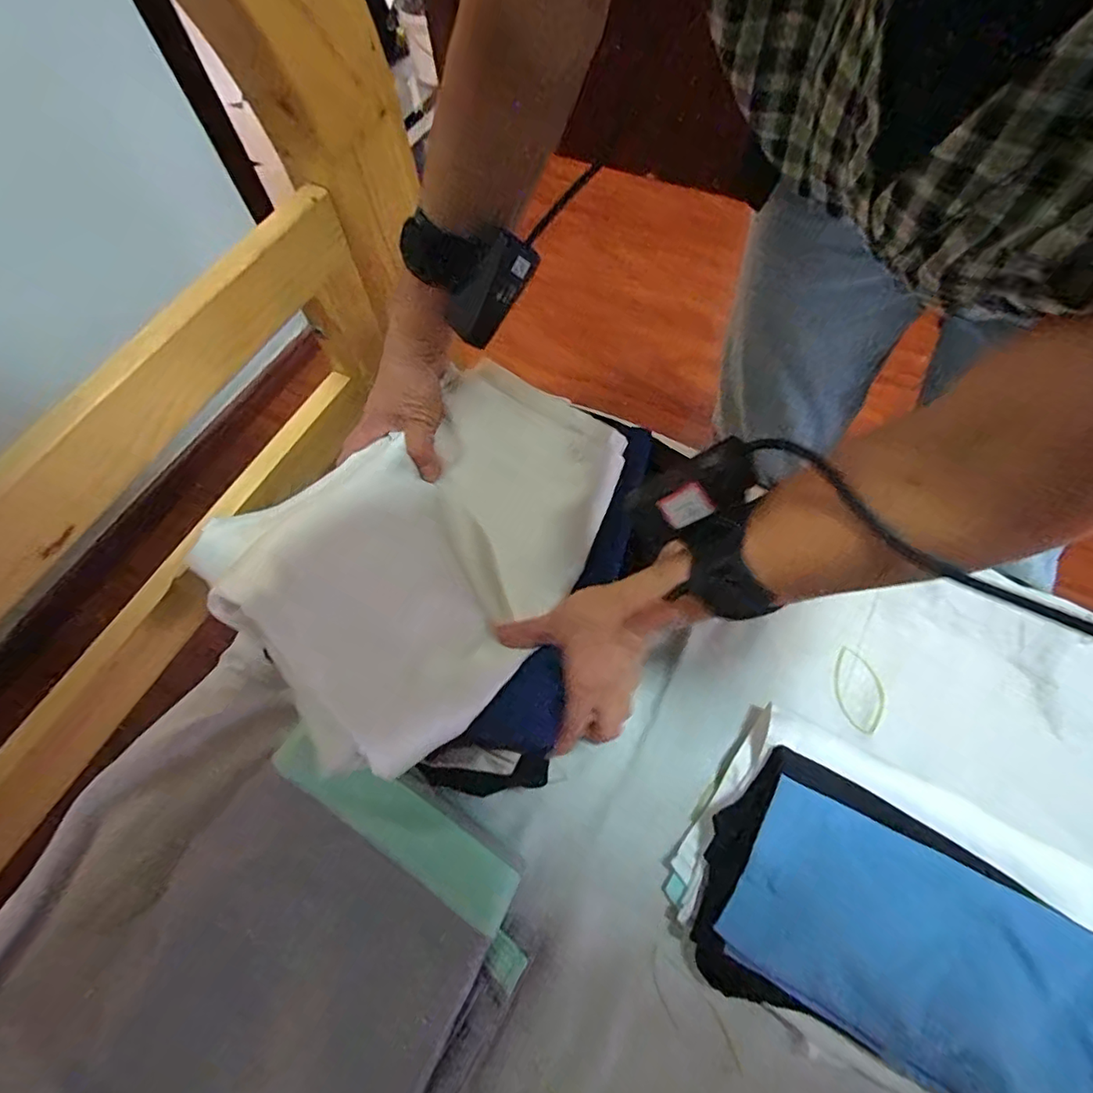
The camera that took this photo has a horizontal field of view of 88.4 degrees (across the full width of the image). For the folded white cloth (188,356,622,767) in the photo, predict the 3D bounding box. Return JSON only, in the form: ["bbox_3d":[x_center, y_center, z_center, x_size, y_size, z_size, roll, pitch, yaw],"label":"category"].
[{"bbox_3d":[-0.078,-0.008,0.395,0.191,0.081,0.274,36,61,21],"label":"folded white cloth"}]

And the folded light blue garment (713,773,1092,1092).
[{"bbox_3d":[0.244,0.265,0.367,0.227,0.015,0.127,26,76,18],"label":"folded light blue garment"}]

